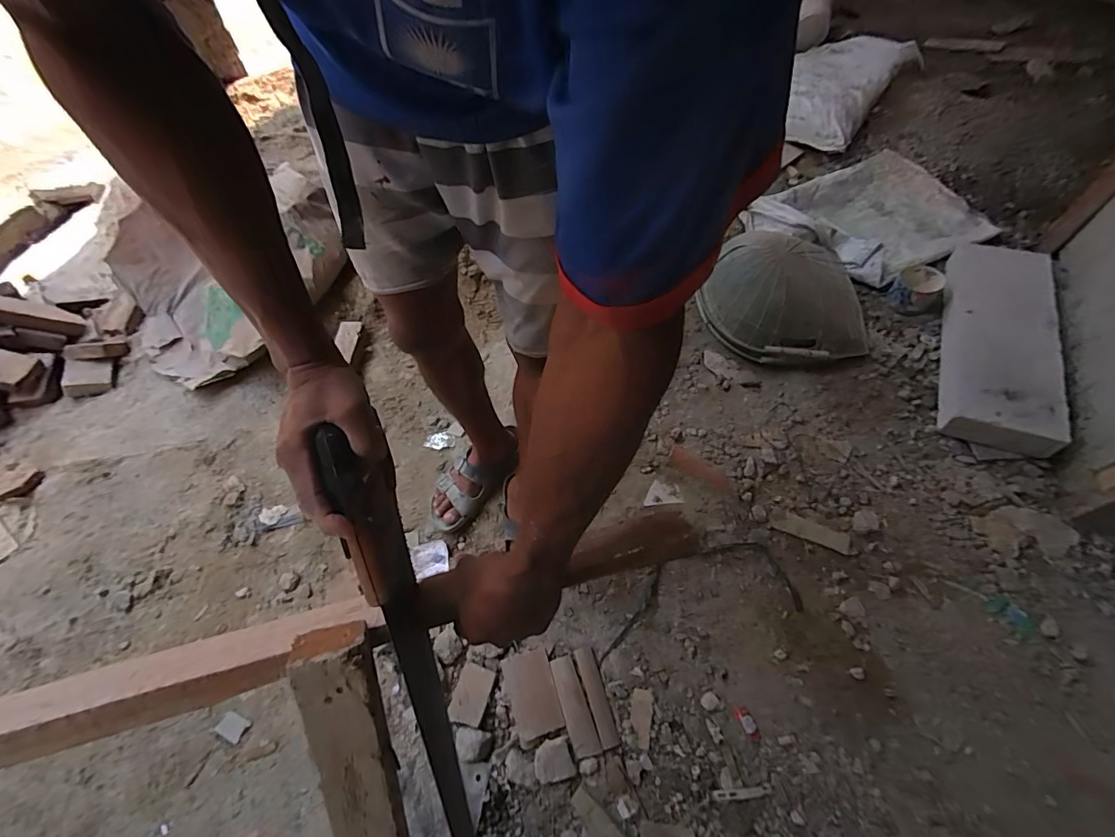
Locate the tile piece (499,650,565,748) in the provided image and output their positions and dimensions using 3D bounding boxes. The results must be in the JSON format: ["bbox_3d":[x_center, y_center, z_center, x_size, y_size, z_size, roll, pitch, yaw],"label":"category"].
[{"bbox_3d":[-0.043,0.462,0.791,0.078,0.010,0.125,-16,58,-9],"label":"tile piece"}]

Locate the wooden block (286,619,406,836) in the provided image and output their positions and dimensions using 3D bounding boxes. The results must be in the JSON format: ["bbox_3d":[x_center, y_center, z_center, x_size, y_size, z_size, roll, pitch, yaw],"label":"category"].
[{"bbox_3d":[-0.179,0.449,0.478,0.065,0.550,0.040,-2,18,1],"label":"wooden block"}]

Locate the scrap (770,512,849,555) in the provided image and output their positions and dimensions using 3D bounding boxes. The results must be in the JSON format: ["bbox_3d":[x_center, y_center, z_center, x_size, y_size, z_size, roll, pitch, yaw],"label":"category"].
[{"bbox_3d":[0.514,0.228,0.954,0.150,0.009,0.043,19,60,13],"label":"scrap"}]

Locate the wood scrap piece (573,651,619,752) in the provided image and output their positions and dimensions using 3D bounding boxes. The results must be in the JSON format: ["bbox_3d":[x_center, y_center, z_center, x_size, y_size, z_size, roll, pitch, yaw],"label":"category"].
[{"bbox_3d":[0.066,0.471,0.799,0.032,0.004,0.149,-15,58,-8],"label":"wood scrap piece"}]

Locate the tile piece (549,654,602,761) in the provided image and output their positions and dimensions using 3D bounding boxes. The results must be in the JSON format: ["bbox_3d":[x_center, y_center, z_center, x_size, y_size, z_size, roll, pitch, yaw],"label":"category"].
[{"bbox_3d":[0.028,0.483,0.793,0.042,0.004,0.149,-15,58,-9],"label":"tile piece"}]

